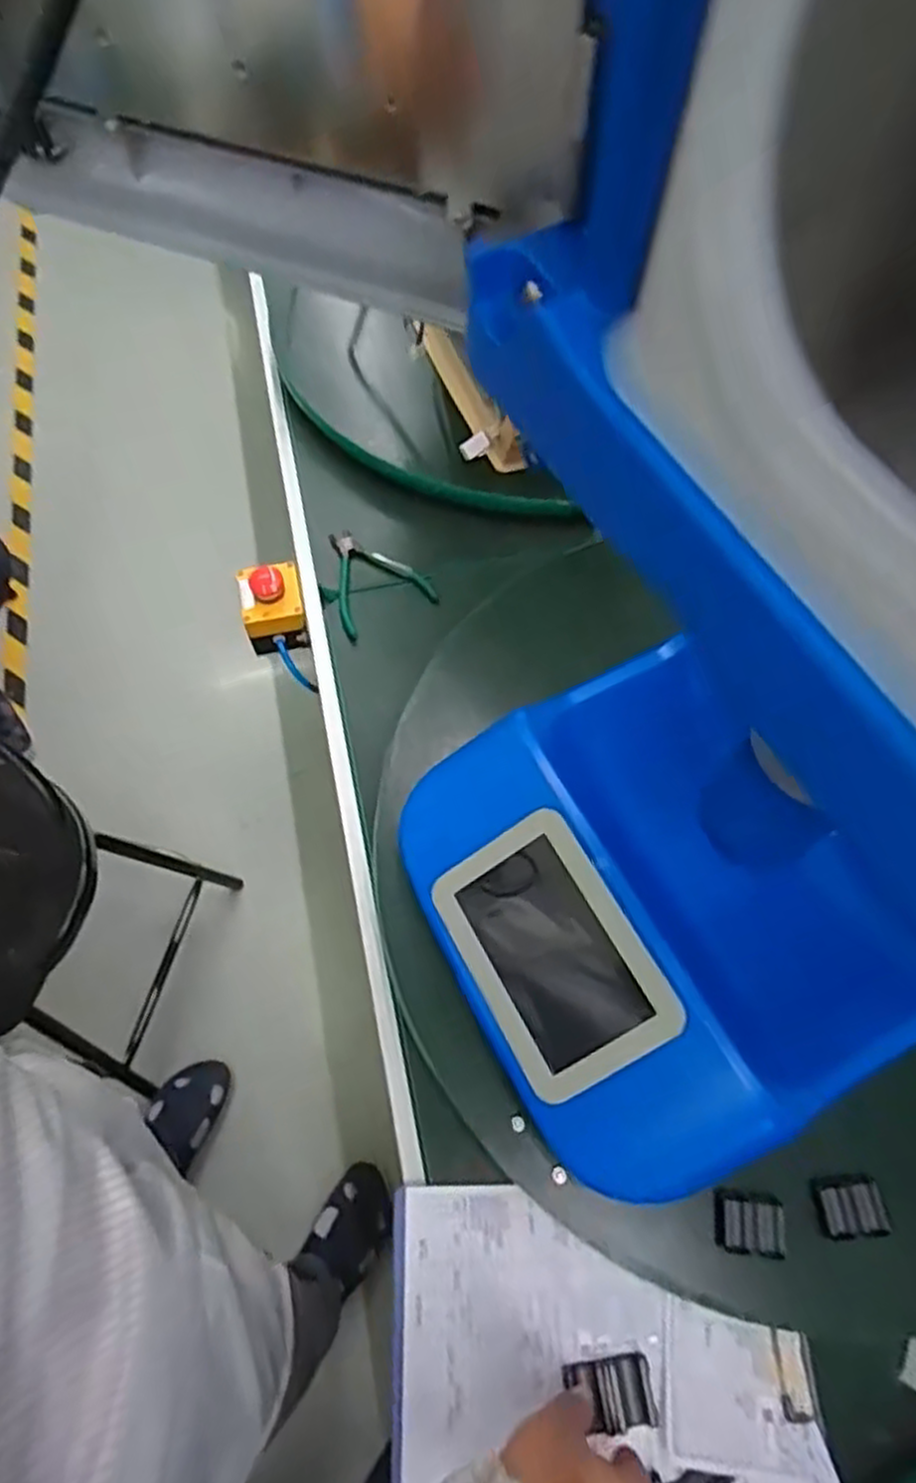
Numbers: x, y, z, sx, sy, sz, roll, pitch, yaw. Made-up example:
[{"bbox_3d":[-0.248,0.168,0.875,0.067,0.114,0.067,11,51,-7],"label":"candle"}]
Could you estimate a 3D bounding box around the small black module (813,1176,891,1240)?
[{"bbox_3d":[0.291,0.345,0.570,0.043,0.021,0.037,-5,63,-3],"label":"small black module"}]

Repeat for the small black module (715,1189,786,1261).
[{"bbox_3d":[0.216,0.357,0.569,0.048,0.012,0.037,10,64,5],"label":"small black module"}]

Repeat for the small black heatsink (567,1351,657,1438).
[{"bbox_3d":[0.110,0.470,0.554,0.058,0.013,0.041,-8,64,-4],"label":"small black heatsink"}]

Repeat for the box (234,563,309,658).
[{"bbox_3d":[-0.222,-0.162,0.923,0.075,0.075,0.081,-12,64,-6],"label":"box"}]

